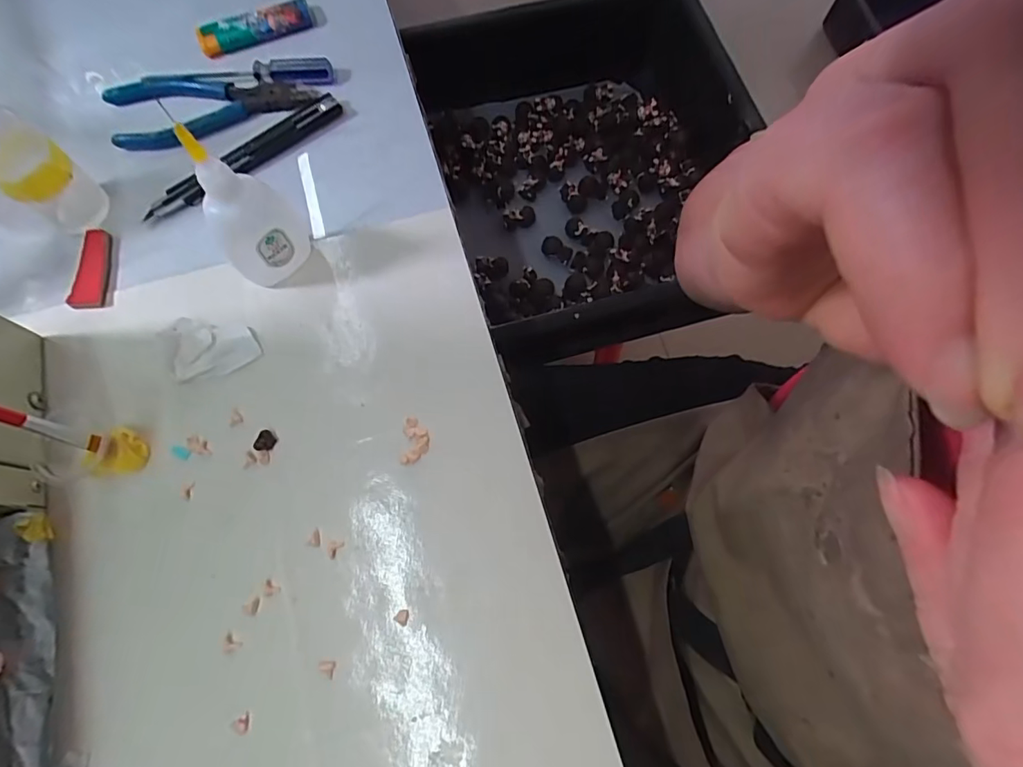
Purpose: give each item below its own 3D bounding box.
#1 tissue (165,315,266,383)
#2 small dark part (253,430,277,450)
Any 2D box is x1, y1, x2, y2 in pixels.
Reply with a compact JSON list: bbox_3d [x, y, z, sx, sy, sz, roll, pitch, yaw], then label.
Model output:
[{"bbox_3d":[-0.166,-0.021,0.295,0.045,0.010,0.032,-11,71,-6],"label":"tissue"},{"bbox_3d":[-0.132,0.031,0.282,0.008,0.005,0.011,28,71,8],"label":"small dark part"}]

